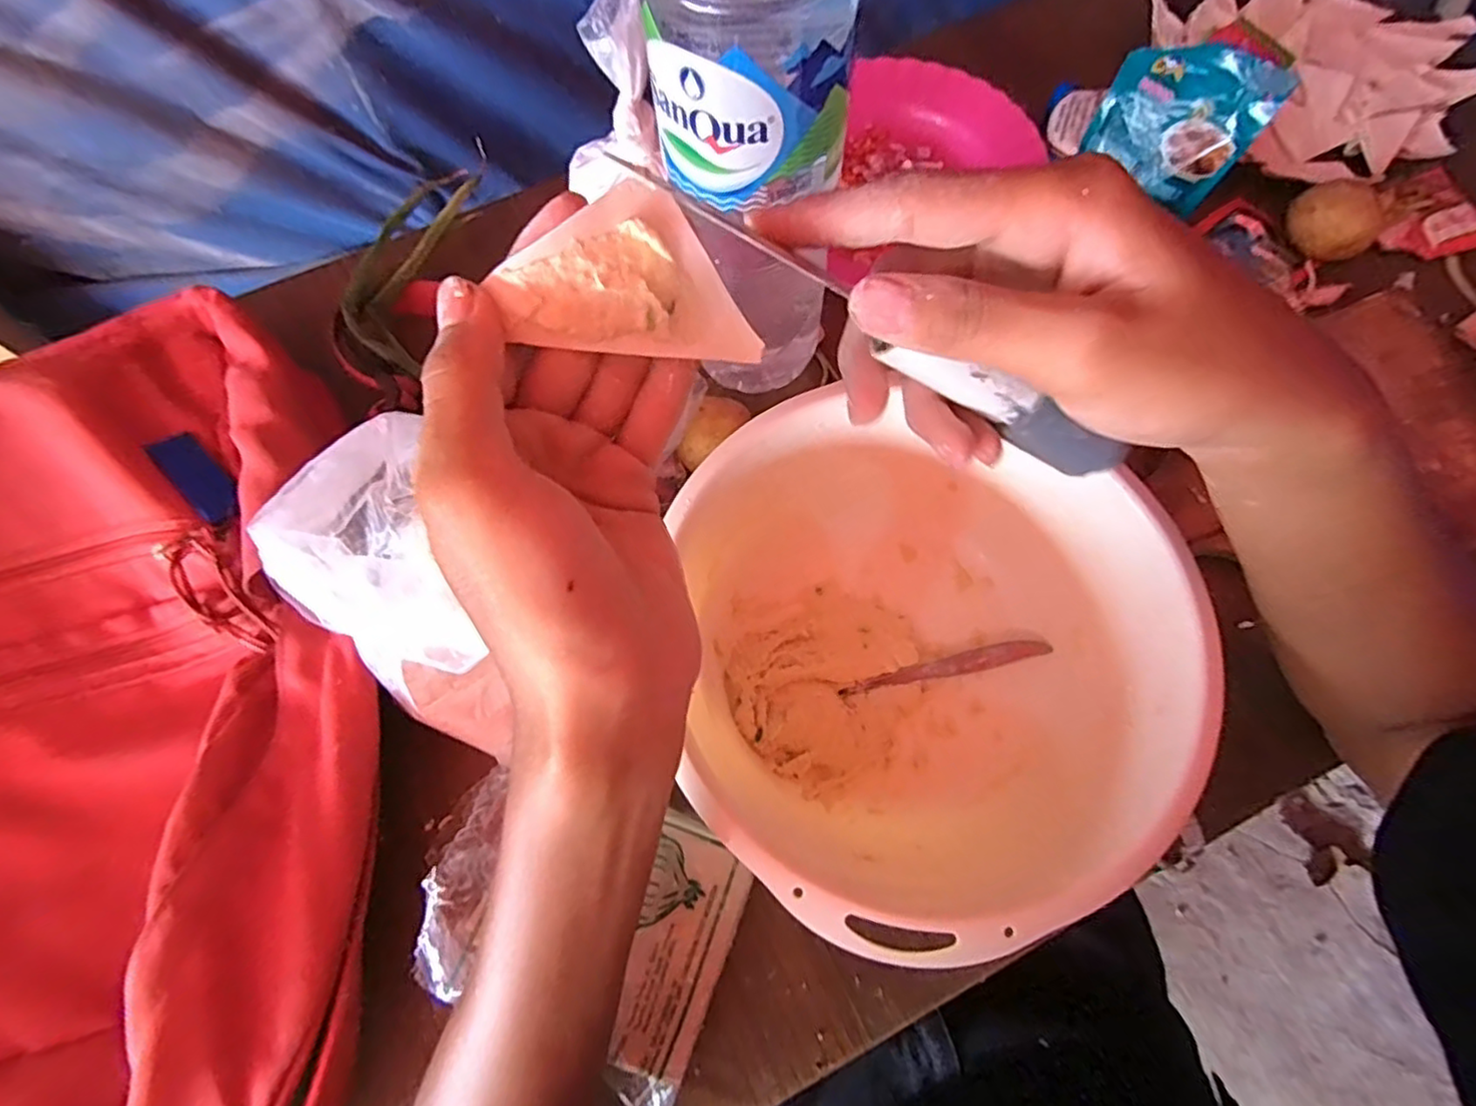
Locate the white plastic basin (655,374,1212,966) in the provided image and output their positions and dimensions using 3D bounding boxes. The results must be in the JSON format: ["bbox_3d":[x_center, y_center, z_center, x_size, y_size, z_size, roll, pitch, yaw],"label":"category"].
[{"bbox_3d":[0.089,0.054,0.327,0.219,0.099,0.231,0,69,1],"label":"white plastic basin"}]

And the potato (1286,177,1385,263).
[{"bbox_3d":[0.409,-0.229,0.441,0.044,0.035,0.050,-35,72,-12],"label":"potato"}]

